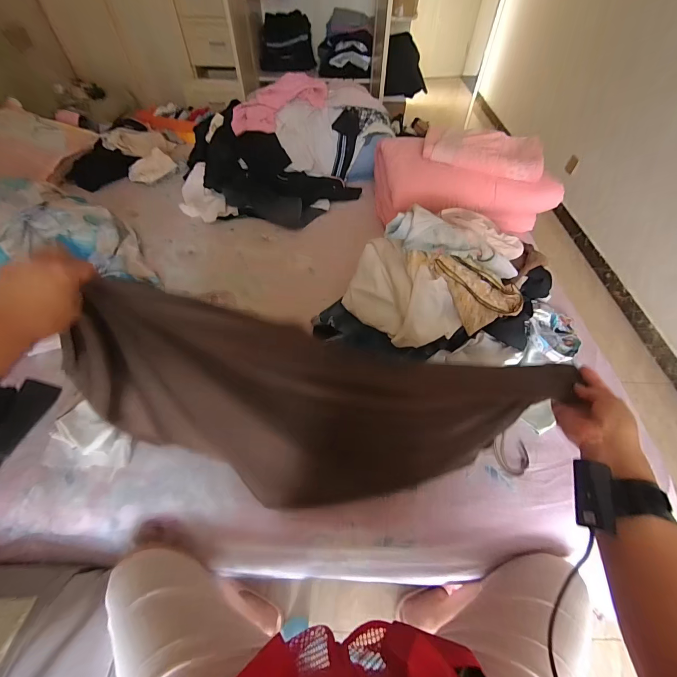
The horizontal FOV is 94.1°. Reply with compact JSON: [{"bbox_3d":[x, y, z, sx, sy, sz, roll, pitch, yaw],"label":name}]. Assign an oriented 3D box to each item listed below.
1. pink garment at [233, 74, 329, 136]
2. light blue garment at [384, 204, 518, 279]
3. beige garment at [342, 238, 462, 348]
[{"bbox_3d":[-0.231,-0.917,1.238,0.404,0.121,0.183,-28,59,-20],"label":"pink garment"},{"bbox_3d":[0.257,-0.209,0.683,0.297,0.073,0.098,19,55,-4],"label":"light blue garment"},{"bbox_3d":[0.134,-0.102,0.737,0.132,0.151,0.288,-30,59,-21],"label":"beige garment"}]

